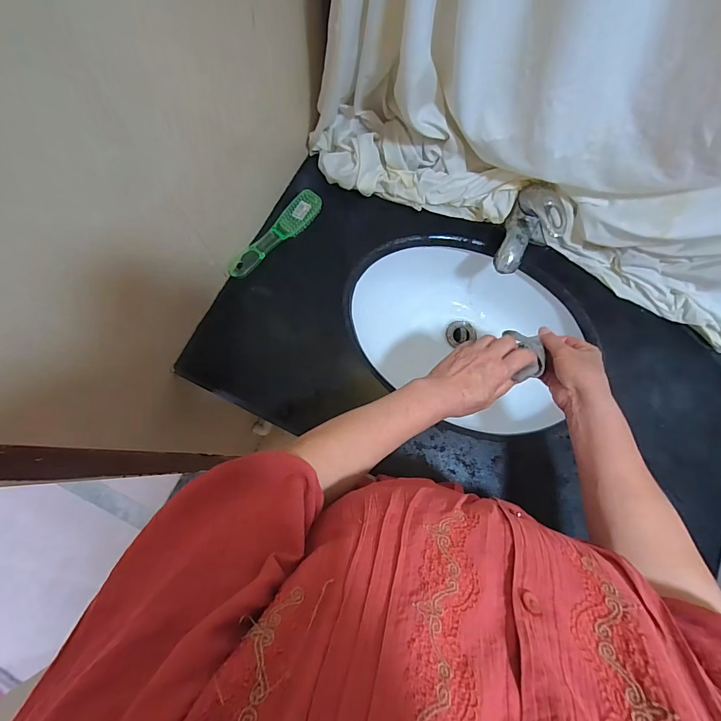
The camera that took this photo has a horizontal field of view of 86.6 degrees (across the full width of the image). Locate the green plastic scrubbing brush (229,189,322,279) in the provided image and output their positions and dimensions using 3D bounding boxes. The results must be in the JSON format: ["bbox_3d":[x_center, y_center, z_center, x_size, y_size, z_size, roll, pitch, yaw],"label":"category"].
[{"bbox_3d":[-0.138,-0.204,0.624,0.046,0.023,0.189,41,78,8],"label":"green plastic scrubbing brush"}]

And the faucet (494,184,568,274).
[{"bbox_3d":[0.260,-0.191,0.588,0.075,0.095,0.126,21,76,3],"label":"faucet"}]

